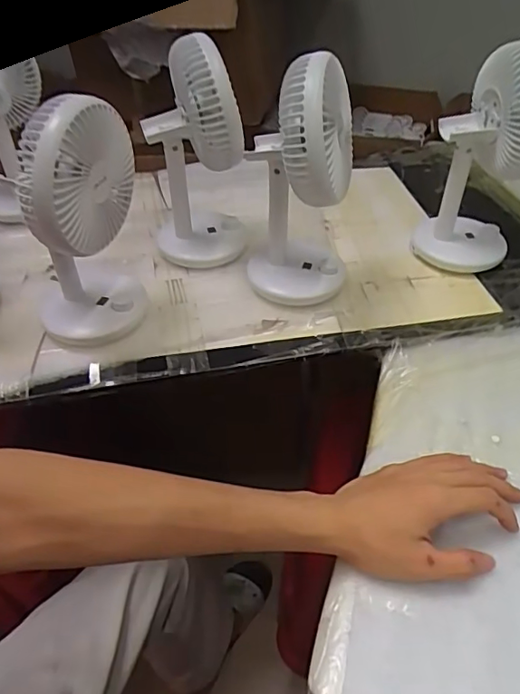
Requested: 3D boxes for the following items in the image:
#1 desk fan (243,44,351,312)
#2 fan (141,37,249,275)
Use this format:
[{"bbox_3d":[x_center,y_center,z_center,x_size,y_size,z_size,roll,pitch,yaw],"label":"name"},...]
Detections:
[{"bbox_3d":[0.038,-0.167,0.555,0.103,0.241,0.153,1,44,2],"label":"desk fan"},{"bbox_3d":[-0.075,-0.200,0.594,0.099,0.226,0.127,-10,44,-9],"label":"fan"}]

